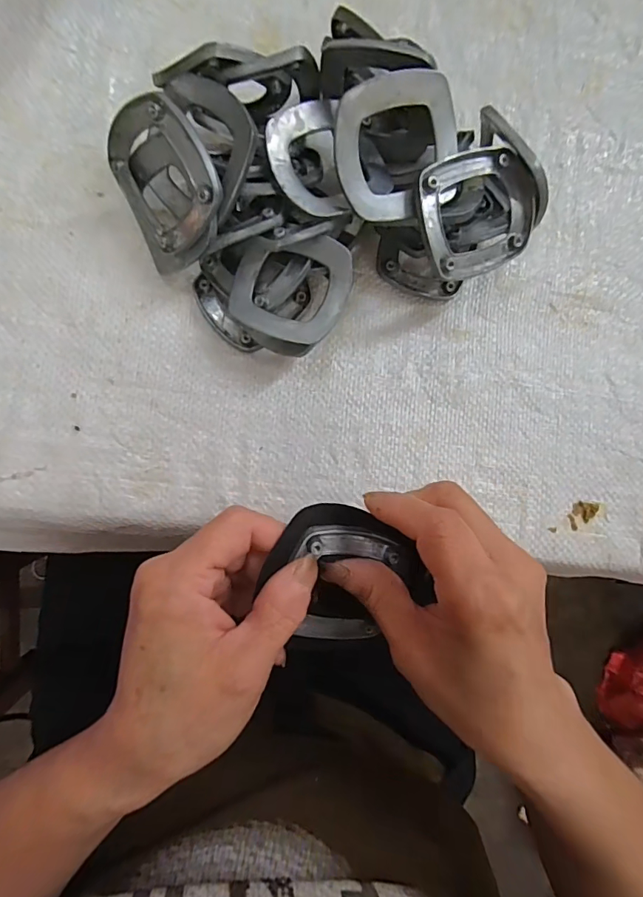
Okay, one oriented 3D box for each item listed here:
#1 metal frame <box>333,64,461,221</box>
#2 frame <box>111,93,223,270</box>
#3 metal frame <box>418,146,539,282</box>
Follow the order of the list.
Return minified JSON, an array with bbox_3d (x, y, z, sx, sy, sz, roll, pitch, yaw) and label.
[{"bbox_3d":[0.038,-0.142,0.213,0.060,0.006,0.058,-17,114,-8],"label":"metal frame"},{"bbox_3d":[-0.079,-0.130,0.227,0.068,0.015,0.068,-12,111,36],"label":"frame"},{"bbox_3d":[0.077,-0.118,0.226,0.060,0.012,0.056,-22,108,-8],"label":"metal frame"}]

